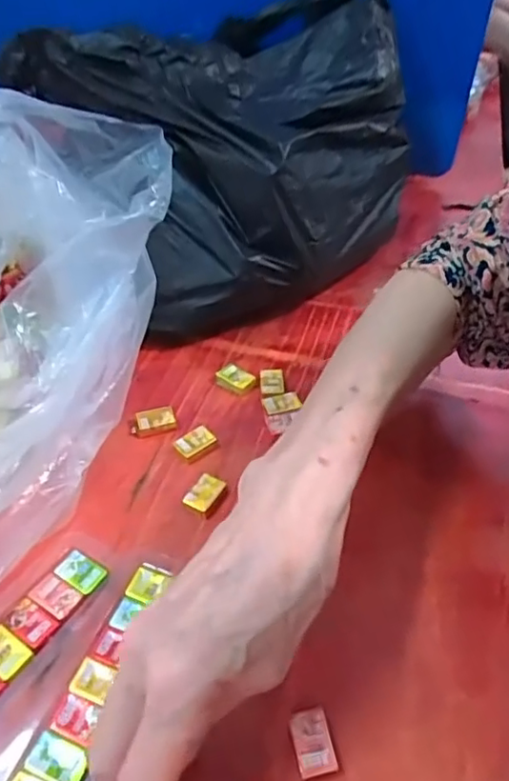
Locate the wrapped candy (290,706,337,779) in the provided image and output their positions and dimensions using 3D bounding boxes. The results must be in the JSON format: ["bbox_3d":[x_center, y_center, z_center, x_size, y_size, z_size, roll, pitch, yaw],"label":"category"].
[{"bbox_3d":[0.026,0.155,0.267,0.016,0.005,0.025,-8,45,-9],"label":"wrapped candy"}]

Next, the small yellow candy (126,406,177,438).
[{"bbox_3d":[-0.068,0.021,0.404,0.031,0.010,0.018,-9,45,-10],"label":"small yellow candy"}]

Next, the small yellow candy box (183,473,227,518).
[{"bbox_3d":[-0.029,0.063,0.366,0.018,0.009,0.026,22,48,21],"label":"small yellow candy box"}]

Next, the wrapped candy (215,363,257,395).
[{"bbox_3d":[-0.014,-0.008,0.438,0.028,0.009,0.018,28,50,25],"label":"wrapped candy"}]

